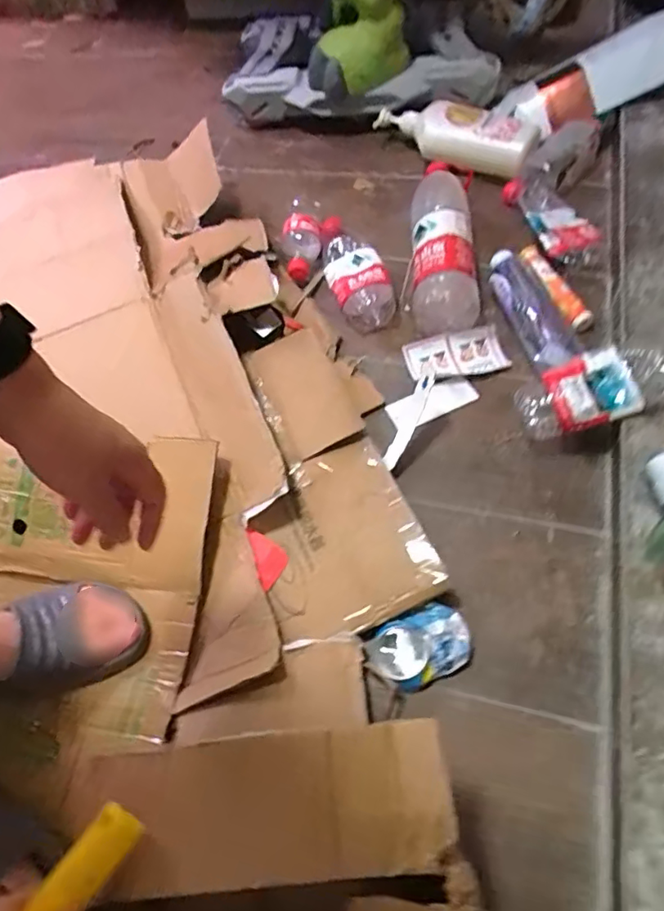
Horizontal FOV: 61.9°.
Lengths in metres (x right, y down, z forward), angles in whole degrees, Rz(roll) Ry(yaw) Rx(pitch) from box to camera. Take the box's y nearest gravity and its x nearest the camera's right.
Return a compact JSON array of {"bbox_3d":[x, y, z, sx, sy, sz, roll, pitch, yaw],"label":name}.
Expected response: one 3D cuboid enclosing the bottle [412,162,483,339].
[{"bbox_3d":[0.164,-0.316,0.819,0.092,0.094,0.331,0,61,7],"label":"bottle"}]

